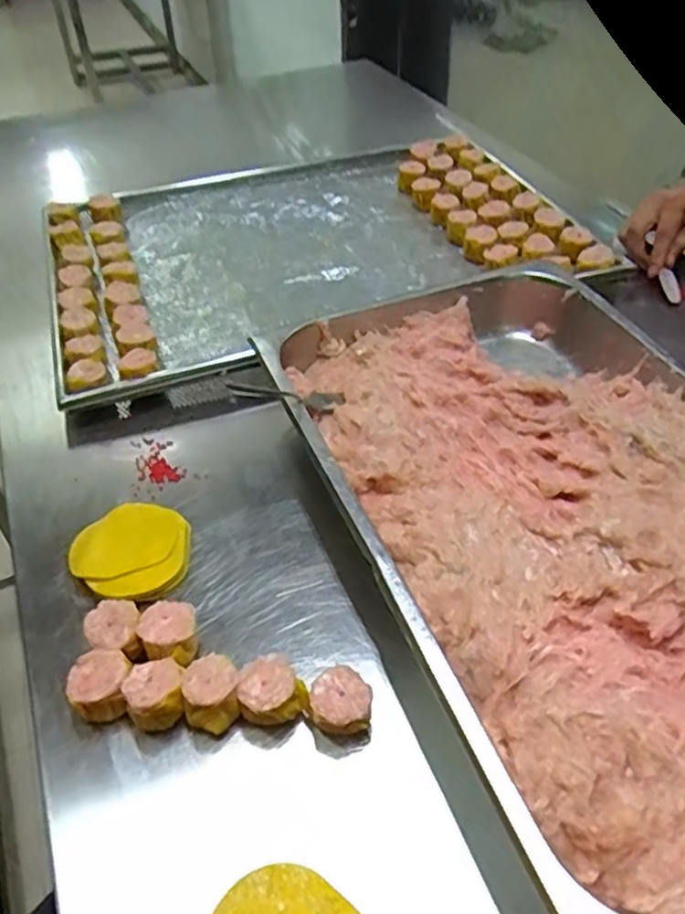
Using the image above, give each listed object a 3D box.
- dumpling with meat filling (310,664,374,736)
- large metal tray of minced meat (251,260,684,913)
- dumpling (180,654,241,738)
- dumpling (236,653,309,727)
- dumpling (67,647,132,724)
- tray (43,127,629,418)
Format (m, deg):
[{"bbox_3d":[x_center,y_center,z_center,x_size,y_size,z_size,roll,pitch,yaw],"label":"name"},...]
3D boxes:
[{"bbox_3d":[-0.001,0.153,0.418,0.037,0.035,0.034,0,46,0],"label":"dumpling with meat filling"},{"bbox_3d":[0.163,0.033,0.509,0.329,0.069,0.527,-16,48,-15],"label":"large metal tray of minced meat"},{"bbox_3d":[-0.081,0.148,0.424,0.032,0.036,0.039,-8,46,-7],"label":"dumpling"},{"bbox_3d":[-0.045,0.148,0.426,0.039,0.032,0.034,-20,49,-19],"label":"dumpling"},{"bbox_3d":[-0.151,0.143,0.429,0.035,0.026,0.037,0,46,0],"label":"dumpling"},{"bbox_3d":[-0.042,-0.252,0.824,0.587,0.066,0.405,-15,47,-14],"label":"tray"}]

